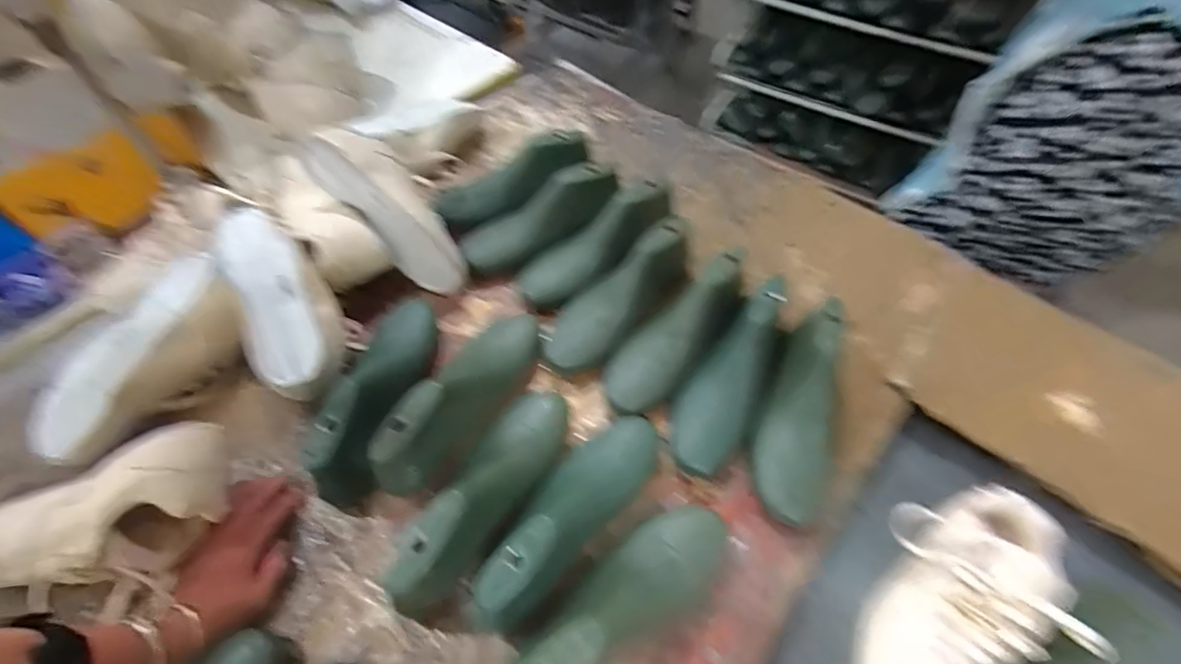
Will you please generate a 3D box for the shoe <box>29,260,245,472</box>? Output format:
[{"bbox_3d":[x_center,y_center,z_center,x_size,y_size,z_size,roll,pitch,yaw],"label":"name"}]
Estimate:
[{"bbox_3d":[-0.492,0.035,0.588,0.096,0.092,0.246,33,76,21],"label":"shoe"}]

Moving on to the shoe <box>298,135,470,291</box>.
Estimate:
[{"bbox_3d":[-0.257,-0.162,0.684,0.258,0.088,0.096,48,64,-15],"label":"shoe"}]

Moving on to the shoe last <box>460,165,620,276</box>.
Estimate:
[{"bbox_3d":[-0.069,-0.152,0.709,0.238,0.051,0.069,-29,58,9],"label":"shoe last"}]

